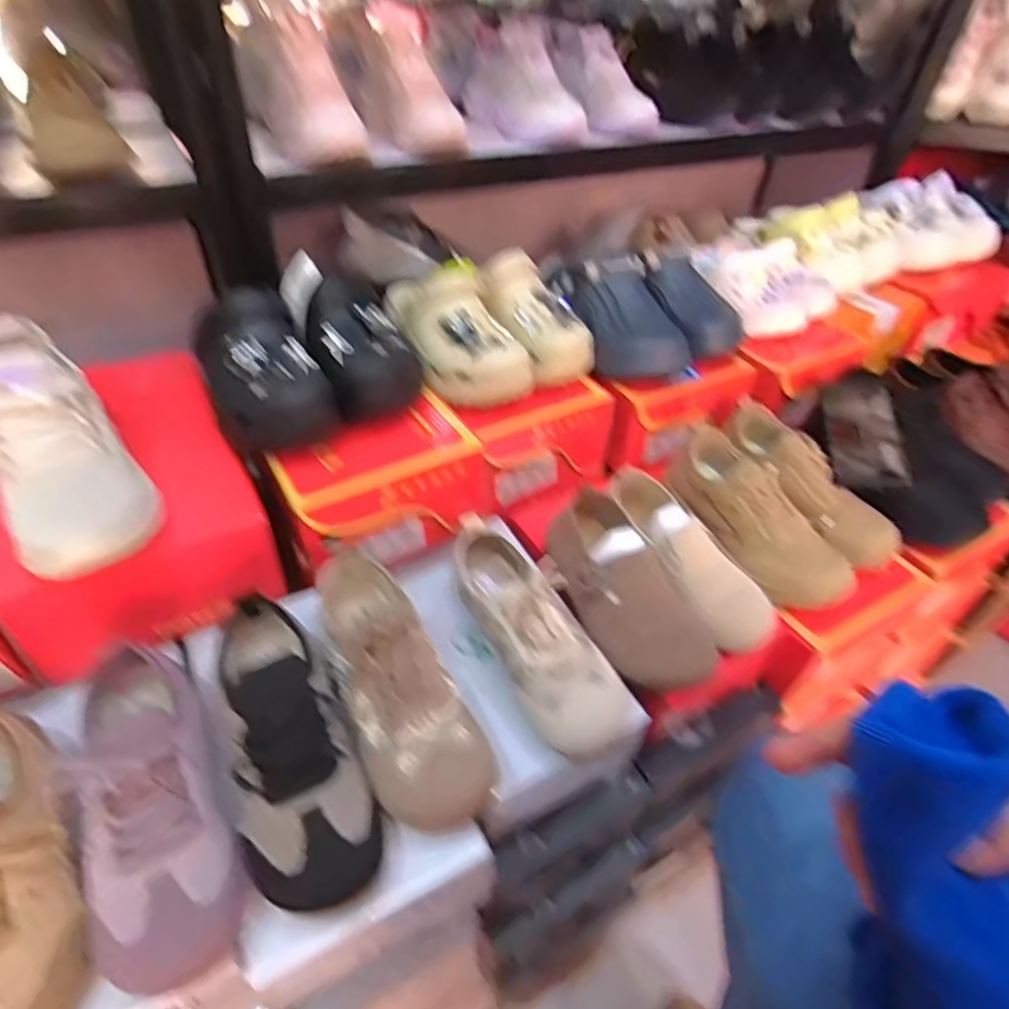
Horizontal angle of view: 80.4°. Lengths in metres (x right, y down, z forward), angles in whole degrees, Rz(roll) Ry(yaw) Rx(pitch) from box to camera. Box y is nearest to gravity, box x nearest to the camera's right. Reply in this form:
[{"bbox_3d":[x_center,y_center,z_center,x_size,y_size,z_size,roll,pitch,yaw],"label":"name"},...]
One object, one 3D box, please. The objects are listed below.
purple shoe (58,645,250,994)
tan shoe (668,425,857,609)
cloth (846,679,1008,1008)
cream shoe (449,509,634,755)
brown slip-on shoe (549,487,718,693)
[{"bbox_3d":[-0.230,0.174,0.378,0.080,0.089,0.211,-19,46,-24],"label":"purple shoe"},{"bbox_3d":[0.271,0.011,0.633,0.079,0.068,0.217,-21,61,-26],"label":"tan shoe"},{"bbox_3d":[0.167,0.151,0.219,0.075,0.038,0.152,-4,85,-9],"label":"cloth"},{"bbox_3d":[0.027,0.106,0.524,0.083,0.070,0.217,-18,46,-24],"label":"cream shoe"},{"bbox_3d":[0.113,0.082,0.578,0.088,0.072,0.202,-18,60,-23],"label":"brown slip-on shoe"}]

